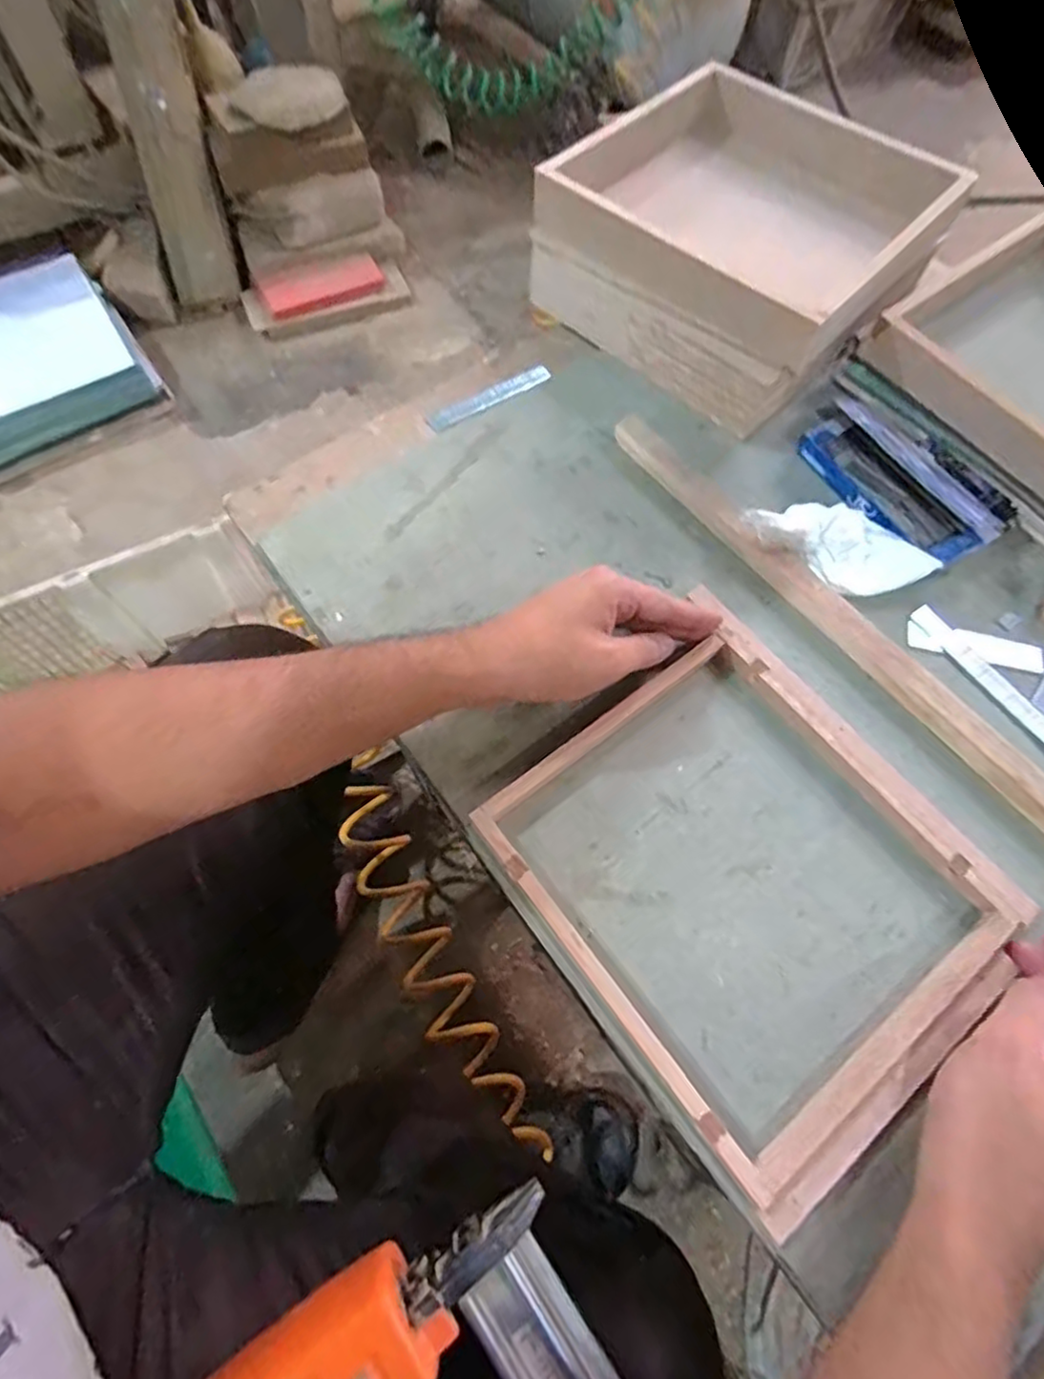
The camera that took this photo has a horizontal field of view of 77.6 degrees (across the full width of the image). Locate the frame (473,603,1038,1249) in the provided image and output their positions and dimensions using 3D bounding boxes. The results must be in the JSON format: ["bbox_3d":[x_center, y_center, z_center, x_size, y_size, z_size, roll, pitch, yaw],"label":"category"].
[{"bbox_3d":[0.116,0.089,0.334,0.204,0.016,0.232,-35,70,-16],"label":"frame"}]

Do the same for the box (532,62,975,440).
[{"bbox_3d":[0.155,-0.339,0.489,0.247,0.086,0.229,42,71,17],"label":"box"}]

